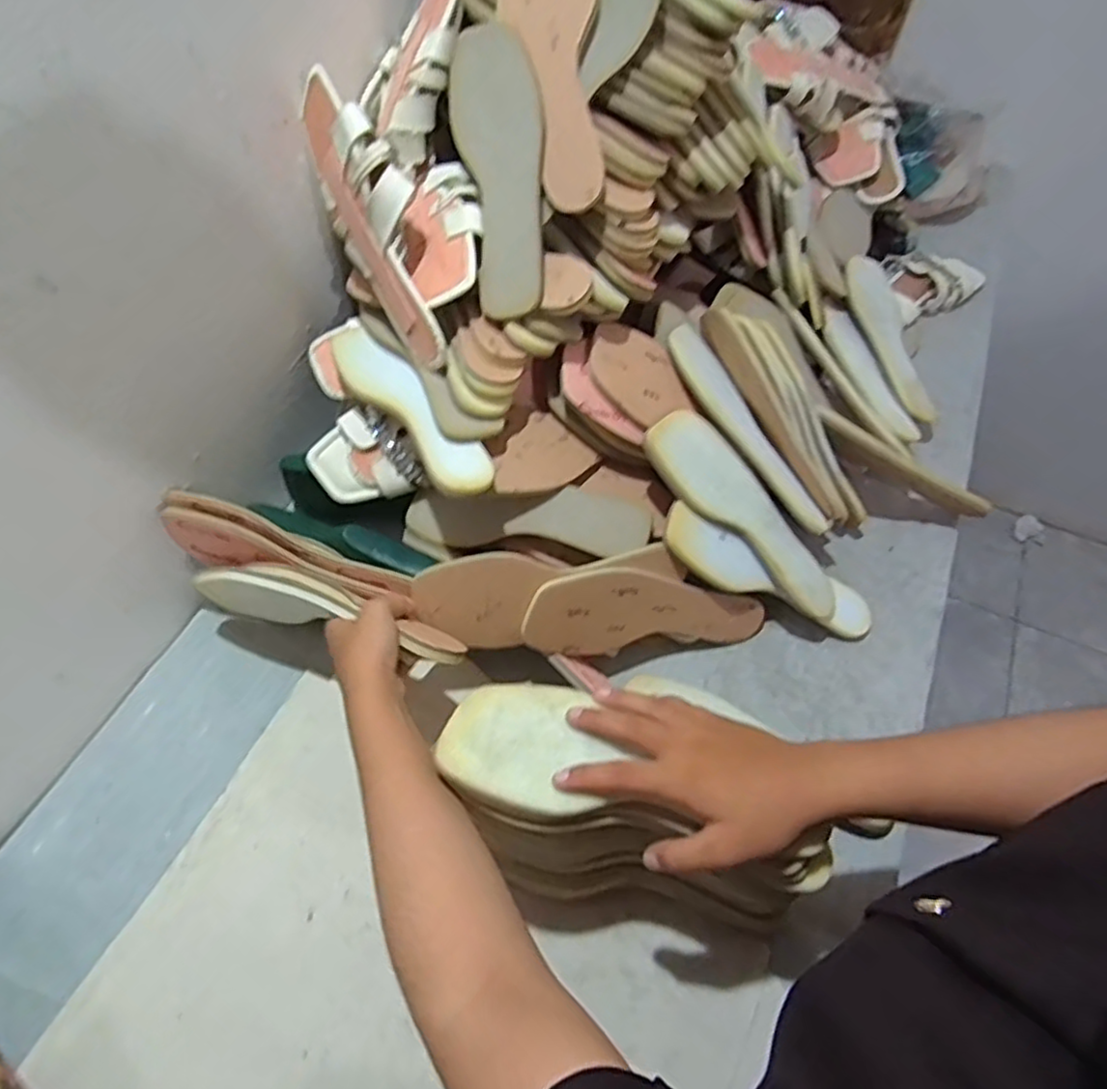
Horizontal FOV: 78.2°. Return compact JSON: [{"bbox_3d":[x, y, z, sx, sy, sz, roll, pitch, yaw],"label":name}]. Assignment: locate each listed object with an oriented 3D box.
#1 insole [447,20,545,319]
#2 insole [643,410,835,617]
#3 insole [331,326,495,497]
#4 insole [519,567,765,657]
[{"bbox_3d":[-0.042,-0.314,0.572,0.080,0.009,0.232,-8,94,25],"label":"insole"},{"bbox_3d":[0.183,-0.027,0.644,0.244,0.016,0.072,44,63,-10],"label":"insole"},{"bbox_3d":[-0.134,-0.127,0.613,0.056,0.015,0.242,-33,64,-20],"label":"insole"},{"bbox_3d":[0.087,0.073,0.630,0.231,0.090,0.011,14,15,-23],"label":"insole"}]

